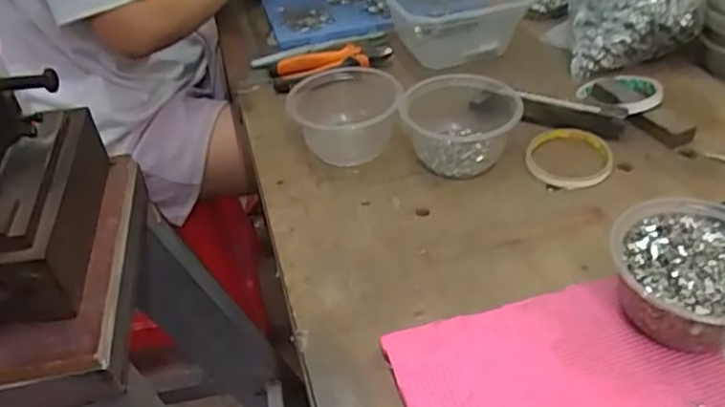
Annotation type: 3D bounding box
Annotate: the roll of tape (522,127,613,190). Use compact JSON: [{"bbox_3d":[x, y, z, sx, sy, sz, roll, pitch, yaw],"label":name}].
[{"bbox_3d":[0.205,-0.047,0.631,0.081,0.009,0.085,-4,40,3],"label":"roll of tape"}]

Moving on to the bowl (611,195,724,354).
[{"bbox_3d":[0.241,0.053,0.456,0.114,0.061,0.117,-4,40,3],"label":"bowl"}]

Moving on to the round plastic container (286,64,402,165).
[{"bbox_3d":[-0.019,-0.096,0.662,0.112,0.057,0.112,-8,40,-3],"label":"round plastic container"}]

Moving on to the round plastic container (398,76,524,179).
[{"bbox_3d":[0.100,-0.088,0.645,0.111,0.063,0.116,-4,40,3],"label":"round plastic container"}]

